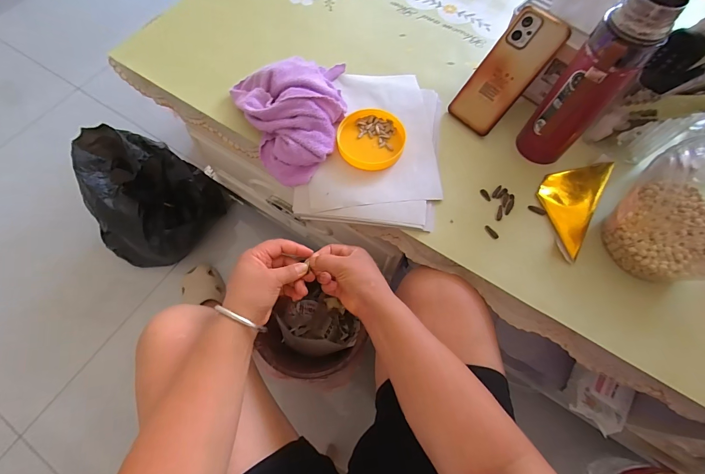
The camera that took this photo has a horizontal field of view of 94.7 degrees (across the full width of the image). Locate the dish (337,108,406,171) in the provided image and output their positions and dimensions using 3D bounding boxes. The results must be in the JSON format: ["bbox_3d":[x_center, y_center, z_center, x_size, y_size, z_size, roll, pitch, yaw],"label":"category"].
[{"bbox_3d":[0.027,-0.143,0.475,0.095,0.014,0.096,0,67,0],"label":"dish"}]

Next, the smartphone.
[{"bbox_3d":[0.219,-0.237,0.472,0.078,0.011,0.163,47,118,17],"label":"smartphone"}]

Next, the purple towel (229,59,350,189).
[{"bbox_3d":[-0.079,-0.181,0.480,0.174,0.069,0.197,-15,68,-6],"label":"purple towel"}]

